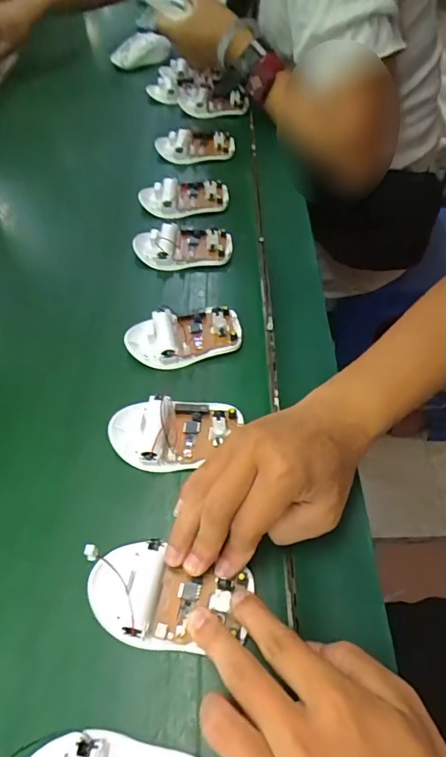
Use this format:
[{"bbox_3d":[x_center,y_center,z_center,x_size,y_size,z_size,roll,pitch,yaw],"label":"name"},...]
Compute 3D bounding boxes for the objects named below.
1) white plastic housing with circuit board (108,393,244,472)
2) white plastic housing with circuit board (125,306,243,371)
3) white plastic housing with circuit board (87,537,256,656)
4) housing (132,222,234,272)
[{"bbox_3d":[-0.037,0.041,0.347,0.093,0.022,0.055,5,54,6],"label":"white plastic housing with circuit board"},{"bbox_3d":[-0.033,-0.035,0.403,0.096,0.022,0.052,-6,53,-2],"label":"white plastic housing with circuit board"},{"bbox_3d":[-0.035,0.127,0.278,0.100,0.015,0.055,3,53,5],"label":"white plastic housing with circuit board"},{"bbox_3d":[-0.041,-0.135,0.473,0.096,0.032,0.051,7,54,8],"label":"housing"}]

